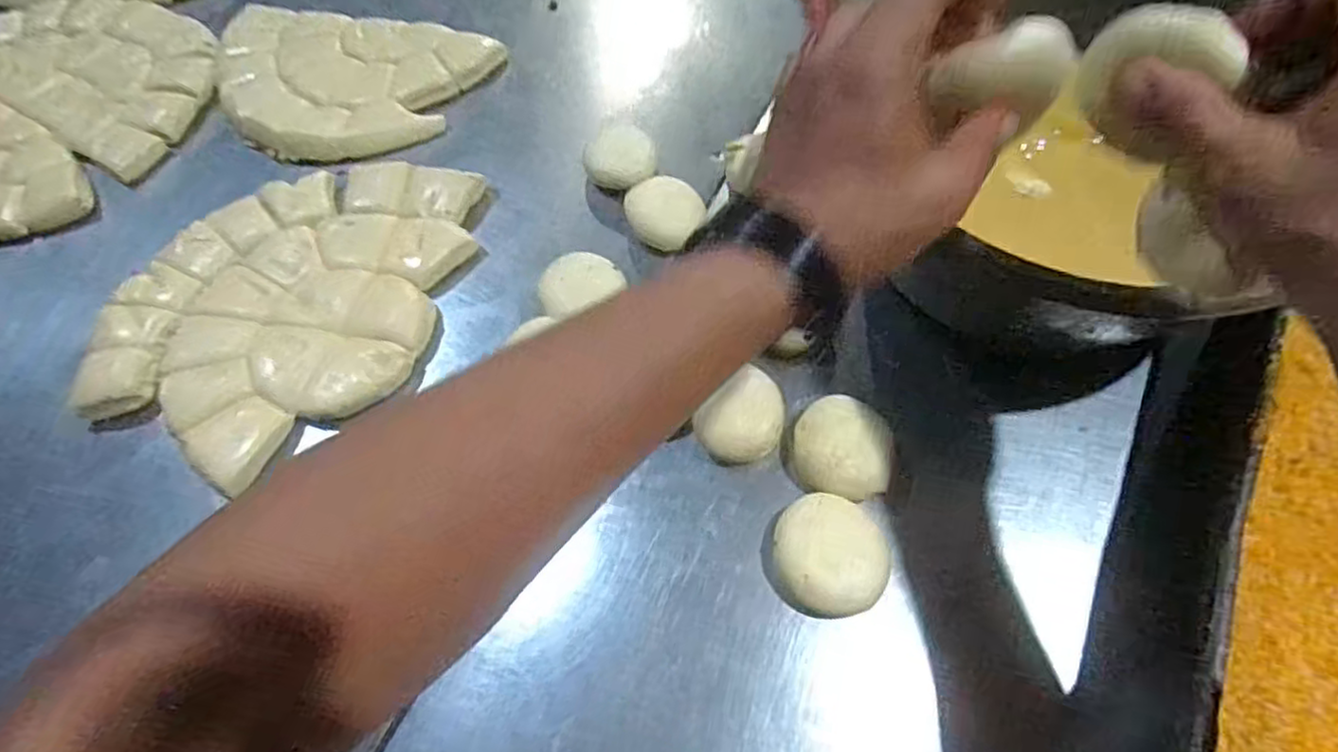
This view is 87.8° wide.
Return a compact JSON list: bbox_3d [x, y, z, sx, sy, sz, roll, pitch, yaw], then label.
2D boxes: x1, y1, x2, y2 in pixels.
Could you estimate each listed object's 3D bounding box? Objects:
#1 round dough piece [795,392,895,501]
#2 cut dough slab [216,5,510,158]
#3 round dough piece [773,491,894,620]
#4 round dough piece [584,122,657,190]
[{"bbox_3d":[0.101,0.043,0.405,0.054,0.027,0.053,-1,59,2],"label":"round dough piece"},{"bbox_3d":[-0.298,-0.263,0.612,0.265,0.015,0.166,14,62,11],"label":"cut dough slab"},{"bbox_3d":[0.088,0.100,0.382,0.060,0.022,0.061,-1,59,2],"label":"round dough piece"},{"bbox_3d":[-0.036,-0.165,0.534,0.049,0.032,0.047,-2,60,3],"label":"round dough piece"}]

